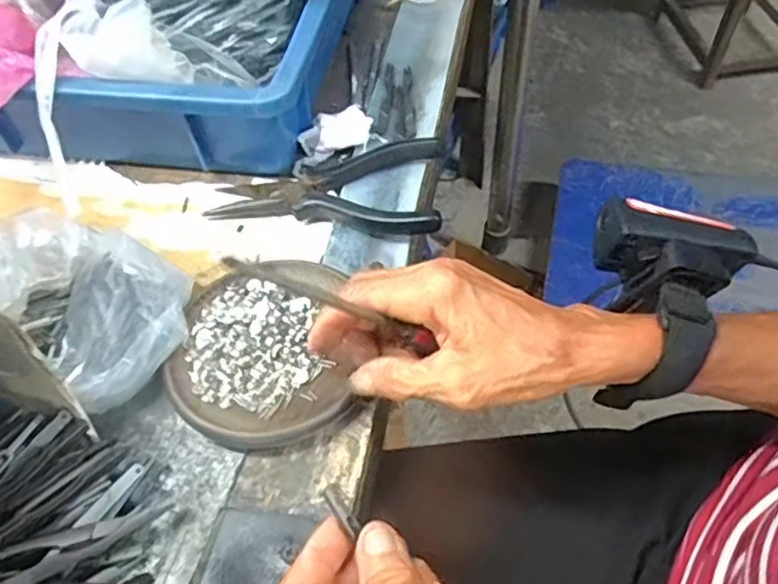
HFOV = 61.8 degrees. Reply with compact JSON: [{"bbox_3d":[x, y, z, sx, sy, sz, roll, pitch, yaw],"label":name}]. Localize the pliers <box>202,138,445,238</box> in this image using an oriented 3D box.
[{"bbox_3d":[-0.041,-0.066,0.417,0.146,0.029,0.076,4,54,6],"label":"pliers"}]

